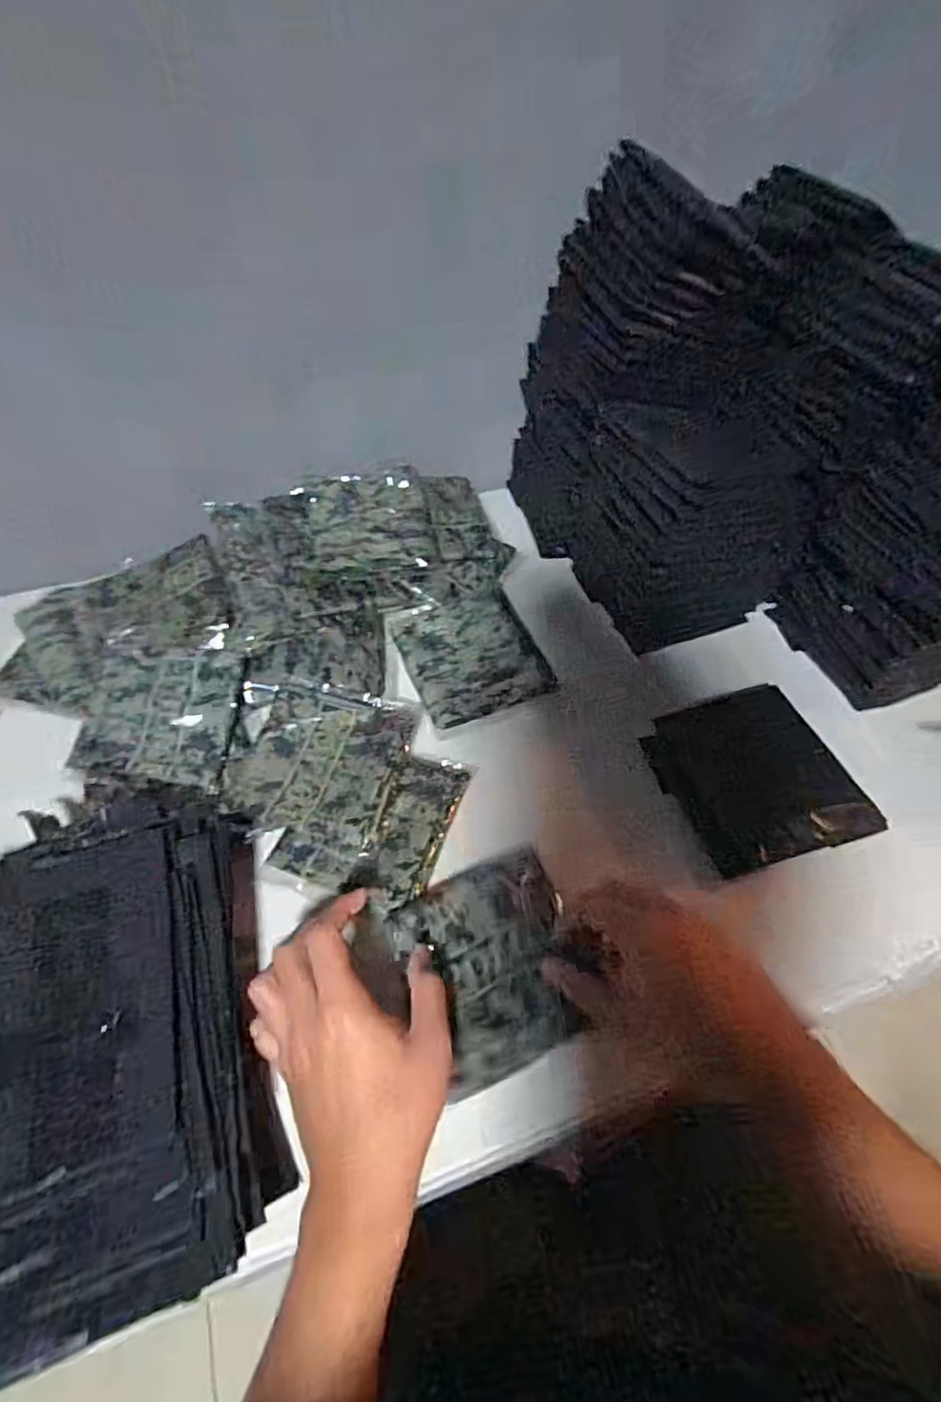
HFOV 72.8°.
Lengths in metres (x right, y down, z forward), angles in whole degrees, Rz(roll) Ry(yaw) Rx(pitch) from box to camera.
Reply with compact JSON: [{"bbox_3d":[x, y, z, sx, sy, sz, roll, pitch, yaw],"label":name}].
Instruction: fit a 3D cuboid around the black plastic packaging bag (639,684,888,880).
[{"bbox_3d":[0.225,0.054,0.508,0.135,0.022,0.146,-13,55,-10],"label":"black plastic packaging bag"}]

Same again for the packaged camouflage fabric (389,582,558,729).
[{"bbox_3d":[0.002,-0.048,0.594,0.120,0.017,0.135,-17,56,-13],"label":"packaged camouflage fabric"}]

